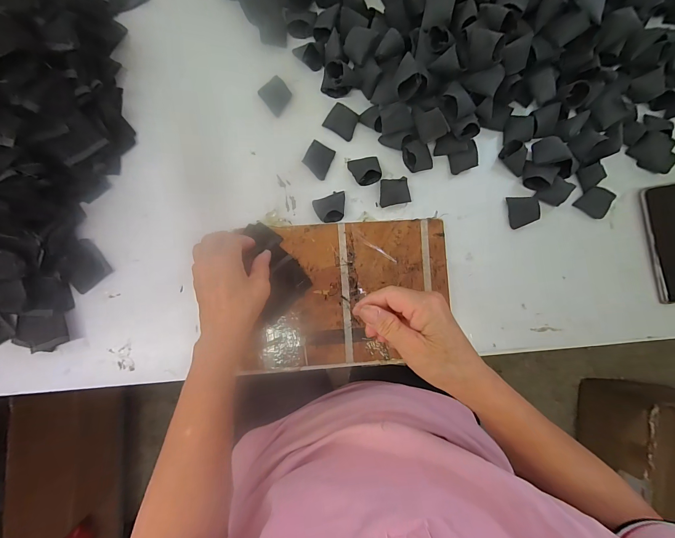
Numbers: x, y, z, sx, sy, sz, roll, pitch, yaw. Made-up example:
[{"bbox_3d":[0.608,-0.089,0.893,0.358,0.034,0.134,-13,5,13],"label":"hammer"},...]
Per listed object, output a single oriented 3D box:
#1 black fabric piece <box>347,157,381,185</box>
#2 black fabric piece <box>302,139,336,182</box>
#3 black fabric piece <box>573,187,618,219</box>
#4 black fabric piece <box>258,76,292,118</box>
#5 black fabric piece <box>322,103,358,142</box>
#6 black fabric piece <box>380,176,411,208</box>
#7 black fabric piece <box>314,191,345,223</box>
[{"bbox_3d":[0.038,-0.132,0.409,0.041,0.024,0.037,-14,87,-4],"label":"black fabric piece"},{"bbox_3d":[-0.026,-0.144,0.412,0.034,0.015,0.041,24,86,-1],"label":"black fabric piece"},{"bbox_3d":[0.353,-0.092,0.424,0.040,0.005,0.036,38,113,10],"label":"black fabric piece"},{"bbox_3d":[-0.081,-0.233,0.416,0.034,0.013,0.041,-39,89,-5],"label":"black fabric piece"},{"bbox_3d":[0.007,-0.198,0.418,0.041,0.009,0.034,33,85,-1],"label":"black fabric piece"},{"bbox_3d":[0.077,-0.102,0.413,0.041,0.015,0.033,-6,87,-3],"label":"black fabric piece"},{"bbox_3d":[-0.007,-0.081,0.405,0.043,0.021,0.037,-26,88,-4],"label":"black fabric piece"}]

